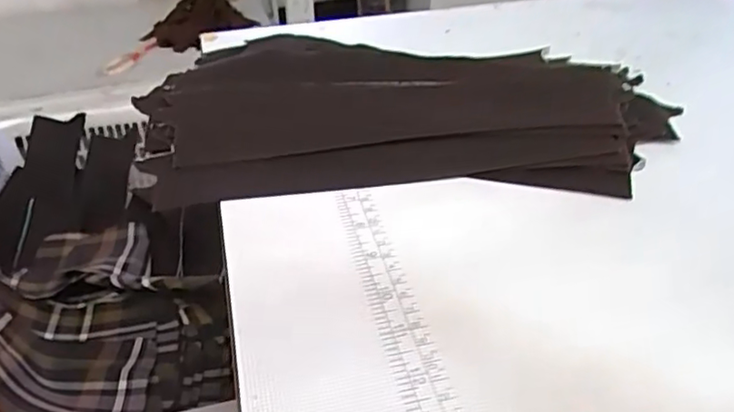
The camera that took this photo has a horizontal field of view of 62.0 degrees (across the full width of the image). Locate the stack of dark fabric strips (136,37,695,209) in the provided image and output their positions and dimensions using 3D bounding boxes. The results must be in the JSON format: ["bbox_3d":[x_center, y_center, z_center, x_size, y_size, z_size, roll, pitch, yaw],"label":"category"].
[{"bbox_3d":[0.028,-0.072,0.413,0.357,0.035,0.169,-2,38,-1],"label":"stack of dark fabric strips"}]

